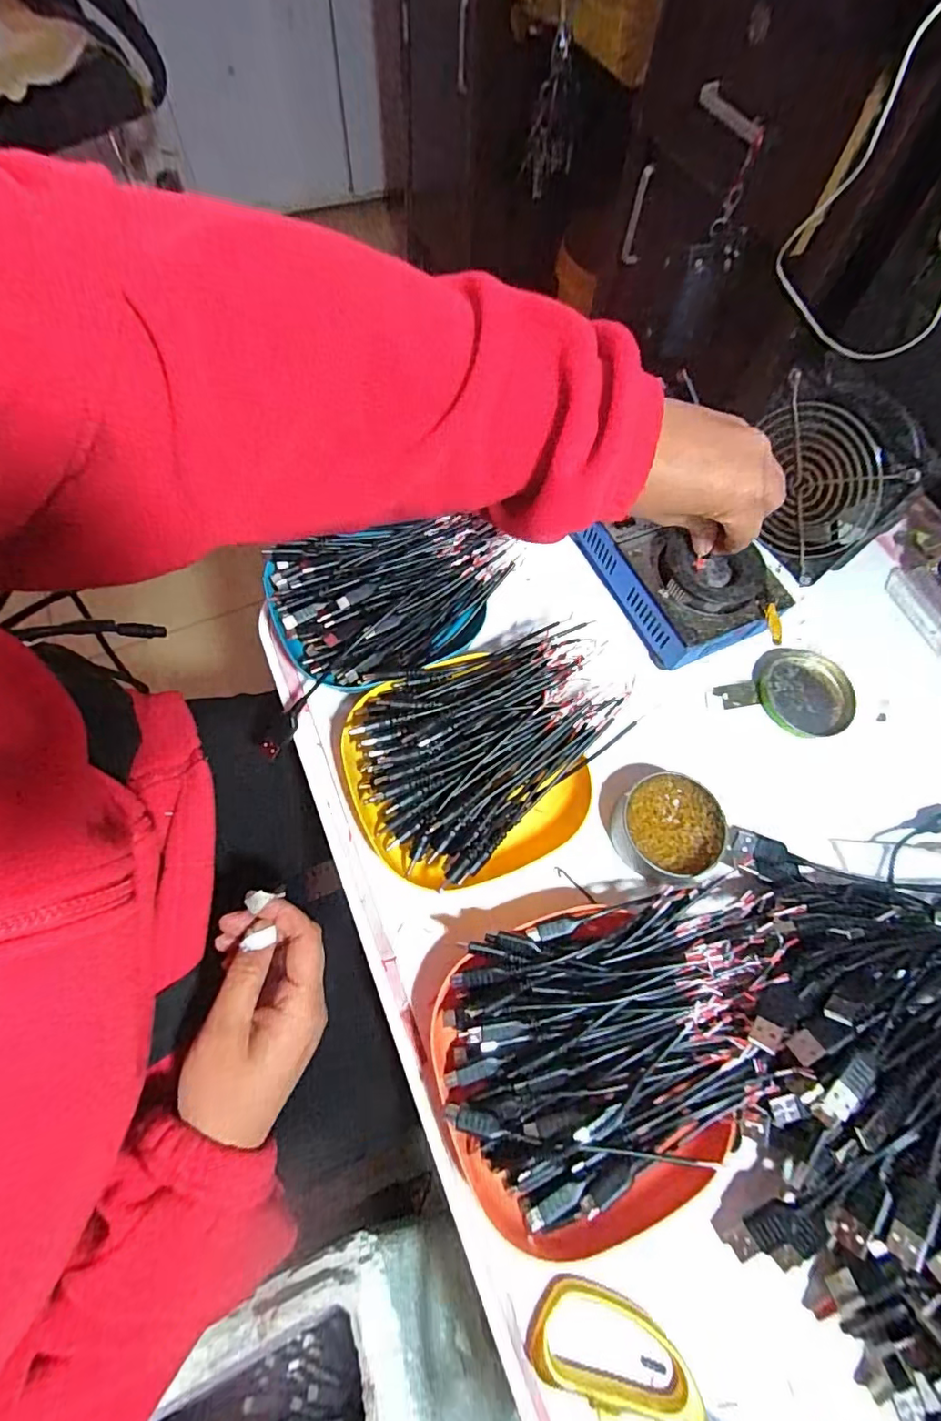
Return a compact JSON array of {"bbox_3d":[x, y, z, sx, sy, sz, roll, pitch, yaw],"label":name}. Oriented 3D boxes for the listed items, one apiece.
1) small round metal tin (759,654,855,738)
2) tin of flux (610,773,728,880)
[{"bbox_3d":[0.249,-0.011,0.399,0.066,0.010,0.060,12,67,2],"label":"small round metal tin"},{"bbox_3d":[0.123,0.073,0.342,0.064,0.028,0.060,3,67,-1],"label":"tin of flux"}]

